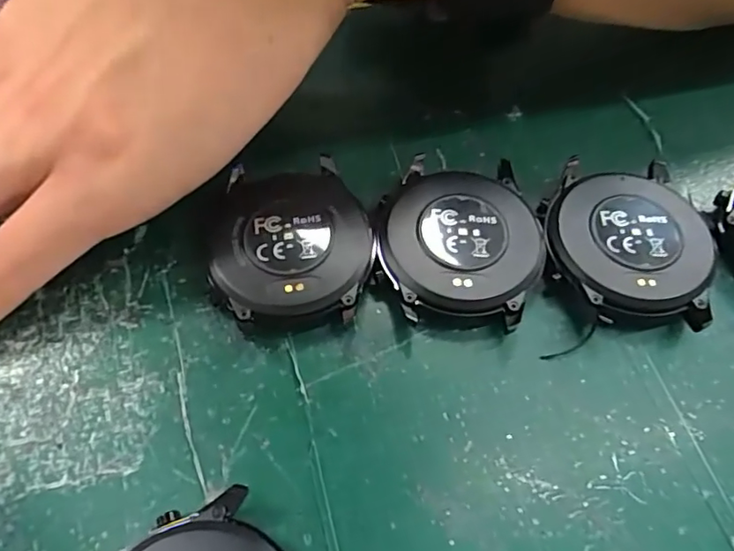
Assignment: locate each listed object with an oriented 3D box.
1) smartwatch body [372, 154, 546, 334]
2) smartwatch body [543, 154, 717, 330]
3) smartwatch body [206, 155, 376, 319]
[{"bbox_3d":[0.025,-0.010,0.153,0.043,0.011,0.050,7,62,1],"label":"smartwatch body"},{"bbox_3d":[0.070,-0.009,0.151,0.042,0.013,0.051,1,62,-2],"label":"smartwatch body"},{"bbox_3d":[-0.021,-0.010,0.152,0.042,0.012,0.045,-7,62,-6],"label":"smartwatch body"}]

